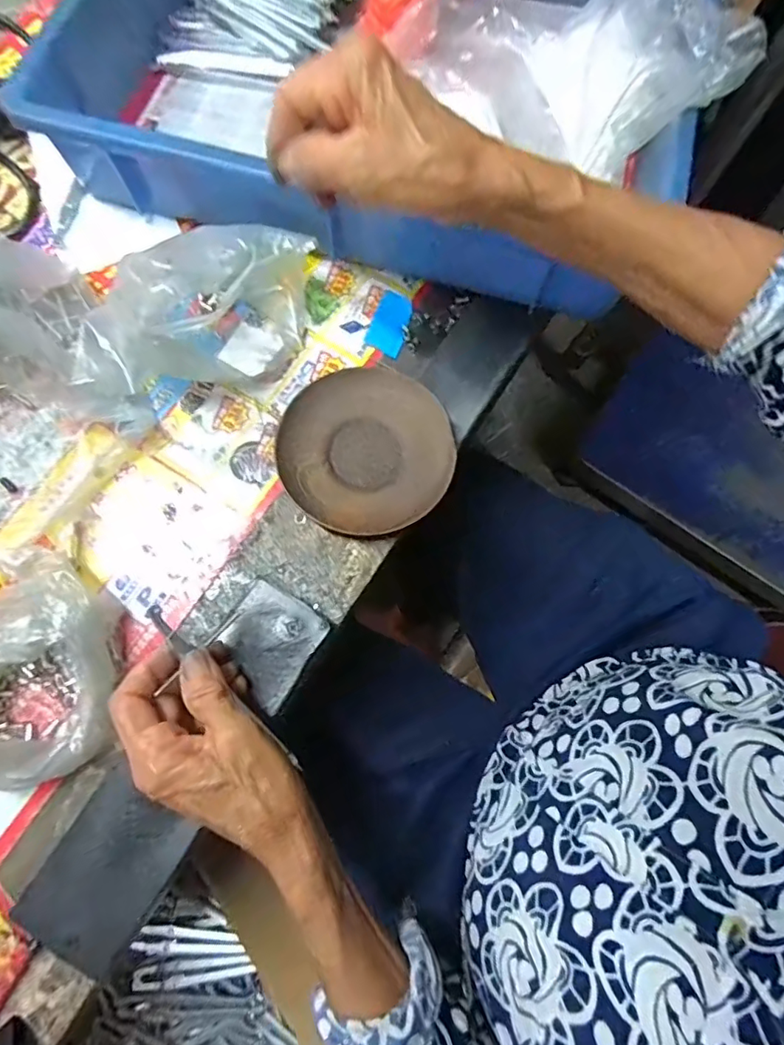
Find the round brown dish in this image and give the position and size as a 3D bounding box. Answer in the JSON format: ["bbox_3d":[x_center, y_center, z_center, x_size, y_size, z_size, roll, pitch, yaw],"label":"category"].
[{"bbox_3d":[-0.017,-0.048,0.369,0.114,0.015,0.110,0,74,-1],"label":"round brown dish"}]

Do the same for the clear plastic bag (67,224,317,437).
[{"bbox_3d":[-0.129,-0.137,0.354,0.177,0.069,0.095,-26,77,-8],"label":"clear plastic bag"}]

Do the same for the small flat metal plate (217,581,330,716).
[{"bbox_3d":[-0.074,0.074,0.334,0.052,0.016,0.059,30,76,7],"label":"small flat metal plate"}]

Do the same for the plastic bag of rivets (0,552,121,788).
[{"bbox_3d":[-0.214,0.082,0.313,0.106,0.039,0.122,-10,75,-4],"label":"plastic bag of rivets"}]

